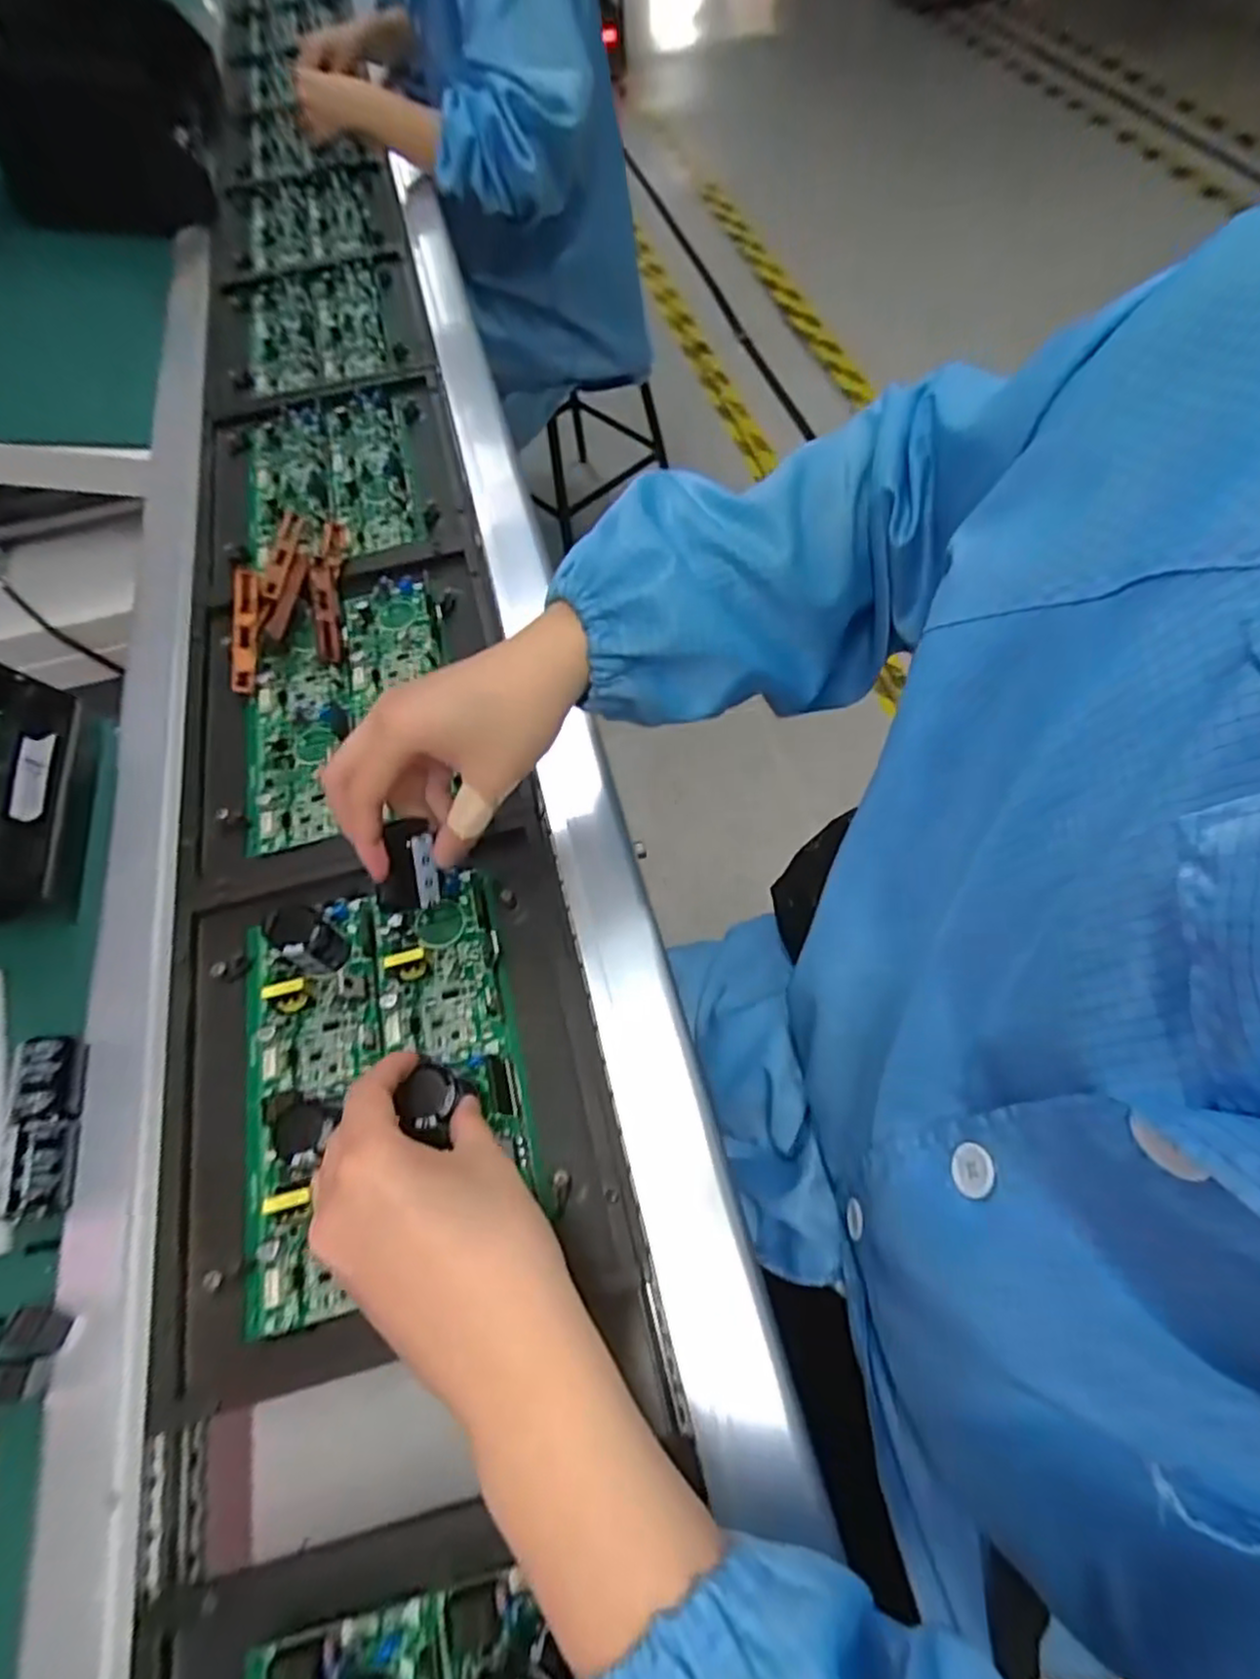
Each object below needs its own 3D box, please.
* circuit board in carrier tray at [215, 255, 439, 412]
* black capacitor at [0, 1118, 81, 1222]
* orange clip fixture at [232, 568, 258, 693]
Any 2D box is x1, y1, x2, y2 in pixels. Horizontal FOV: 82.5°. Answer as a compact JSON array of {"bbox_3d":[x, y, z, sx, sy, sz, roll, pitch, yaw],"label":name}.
[{"bbox_3d":[-0.341,-0.572,0.792,0.222,0.019,0.261,-15,61,-4],"label":"circuit board in carrier tray"},{"bbox_3d":[-0.299,0.166,0.365,0.025,0.024,0.045,-11,62,-5],"label":"black capacitor"},{"bbox_3d":[-0.286,-0.156,0.531,0.019,0.010,0.094,-2,83,0],"label":"orange clip fixture"}]

